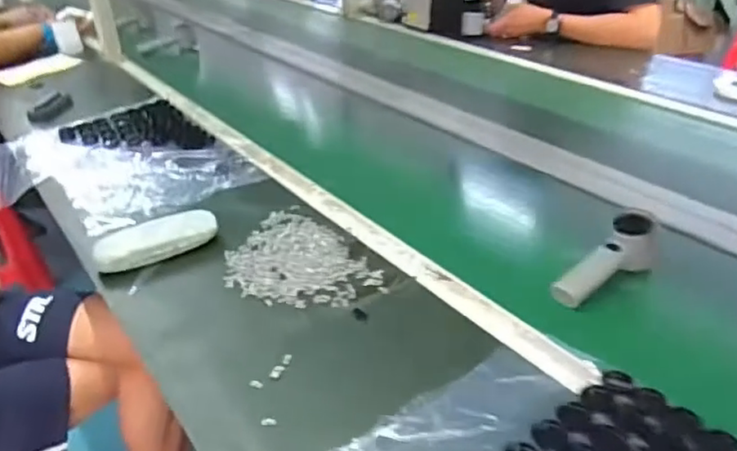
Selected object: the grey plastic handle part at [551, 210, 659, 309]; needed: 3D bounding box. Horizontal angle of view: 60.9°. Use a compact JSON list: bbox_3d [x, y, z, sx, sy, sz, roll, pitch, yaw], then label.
[{"bbox_3d":[0.277,0.039,0.718,0.147,0.057,0.054,-23,37,-33],"label":"grey plastic handle part"}]

